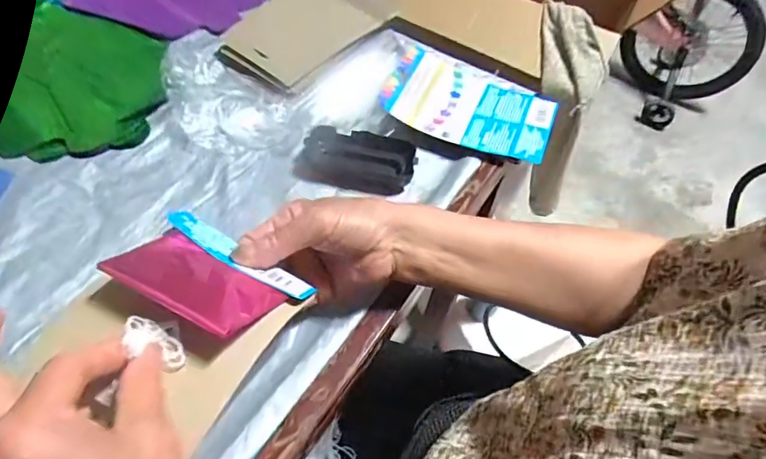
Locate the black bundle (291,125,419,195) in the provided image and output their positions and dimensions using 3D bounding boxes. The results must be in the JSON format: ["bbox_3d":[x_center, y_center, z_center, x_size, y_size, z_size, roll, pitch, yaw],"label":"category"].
[{"bbox_3d":[-0.027,-0.070,0.492,0.116,0.033,0.057,9,53,0],"label":"black bundle"}]

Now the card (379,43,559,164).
[{"bbox_3d":[0.097,-0.142,0.542,0.180,0.019,0.123,22,57,5],"label":"card"}]

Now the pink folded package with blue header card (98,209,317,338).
[{"bbox_3d":[-0.111,0.027,0.313,0.103,0.008,0.088,28,21,9],"label":"pink folded package with blue header card"}]

